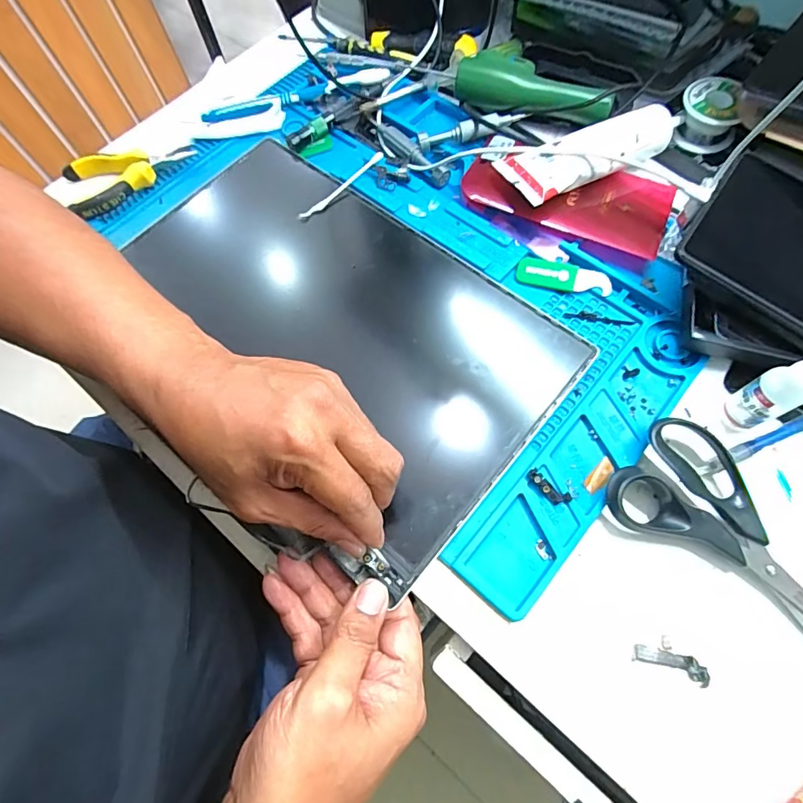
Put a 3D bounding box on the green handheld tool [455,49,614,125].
[{"bbox_3d":[0.113,-0.270,0.399,0.132,0.027,0.034,20,70,11],"label":"green handheld tool"}]

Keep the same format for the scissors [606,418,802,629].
[{"bbox_3d":[0.214,0.082,0.273,0.169,0.020,0.078,36,73,16],"label":"scissors"}]

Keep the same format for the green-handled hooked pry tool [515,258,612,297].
[{"bbox_3d":[0.125,-0.097,0.356,0.071,0.004,0.022,14,69,9],"label":"green-handled hooked pry tool"}]

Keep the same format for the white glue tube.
[{"bbox_3d":[0.156,-0.201,0.375,0.158,0.034,0.055,-28,68,-8],"label":"white glue tube"}]

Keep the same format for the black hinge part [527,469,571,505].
[{"bbox_3d":[0.094,0.055,0.294,0.030,0.007,0.011,37,74,17],"label":"black hinge part"}]

